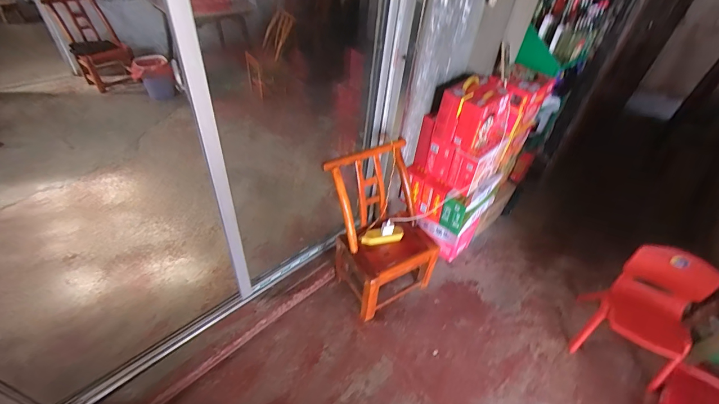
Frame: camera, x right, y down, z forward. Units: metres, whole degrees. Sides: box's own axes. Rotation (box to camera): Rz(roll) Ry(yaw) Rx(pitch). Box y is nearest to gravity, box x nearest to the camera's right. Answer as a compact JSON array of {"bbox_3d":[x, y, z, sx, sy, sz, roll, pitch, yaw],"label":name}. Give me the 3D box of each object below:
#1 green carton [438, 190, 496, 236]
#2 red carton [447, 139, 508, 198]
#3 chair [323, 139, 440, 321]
[{"bbox_3d":[0.546,-0.004,1.638,0.337,0.204,0.112,-30,54,-32],"label":"green carton"},{"bbox_3d":[0.538,-0.184,1.524,0.268,0.185,0.126,-30,54,-32],"label":"red carton"},{"bbox_3d":[0.100,0.109,1.532,0.431,0.683,0.452,-21,50,-26],"label":"chair"}]

